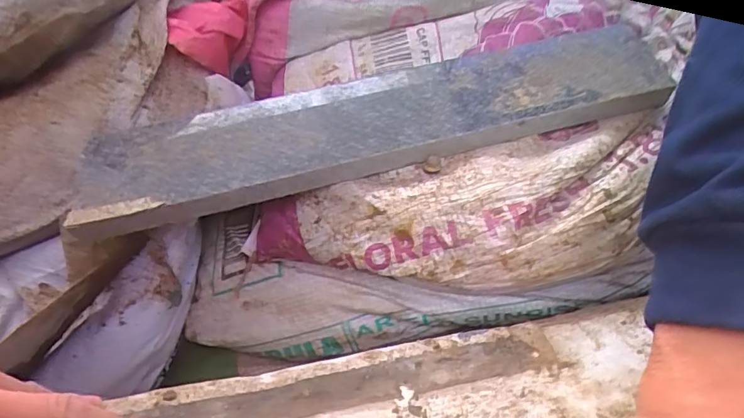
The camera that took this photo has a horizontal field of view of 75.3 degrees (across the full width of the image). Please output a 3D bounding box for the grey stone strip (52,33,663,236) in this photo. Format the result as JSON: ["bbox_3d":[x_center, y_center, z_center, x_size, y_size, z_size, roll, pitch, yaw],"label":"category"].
[{"bbox_3d":[0.003,-0.056,0.317,0.375,0.017,0.075,-13,57,-5],"label":"grey stone strip"}]

